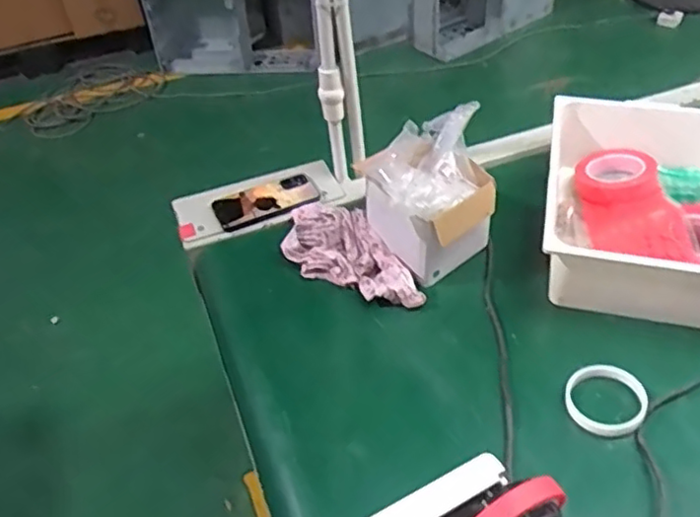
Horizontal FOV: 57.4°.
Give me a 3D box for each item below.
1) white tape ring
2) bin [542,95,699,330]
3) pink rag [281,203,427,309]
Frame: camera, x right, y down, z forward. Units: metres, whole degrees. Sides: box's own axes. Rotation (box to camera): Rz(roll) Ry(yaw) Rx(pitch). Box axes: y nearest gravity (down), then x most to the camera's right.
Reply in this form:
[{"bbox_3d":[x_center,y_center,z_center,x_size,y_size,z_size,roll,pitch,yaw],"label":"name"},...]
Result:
[{"bbox_3d":[0.285,0.157,0.712,0.085,0.027,0.078,-3,44,3],"label":"white tape ring"},{"bbox_3d":[0.414,-0.074,0.877,0.281,0.110,0.357,11,47,16],"label":"bin"},{"bbox_3d":[-0.013,-0.002,0.890,0.127,0.039,0.233,-21,46,-15],"label":"pink rag"}]

